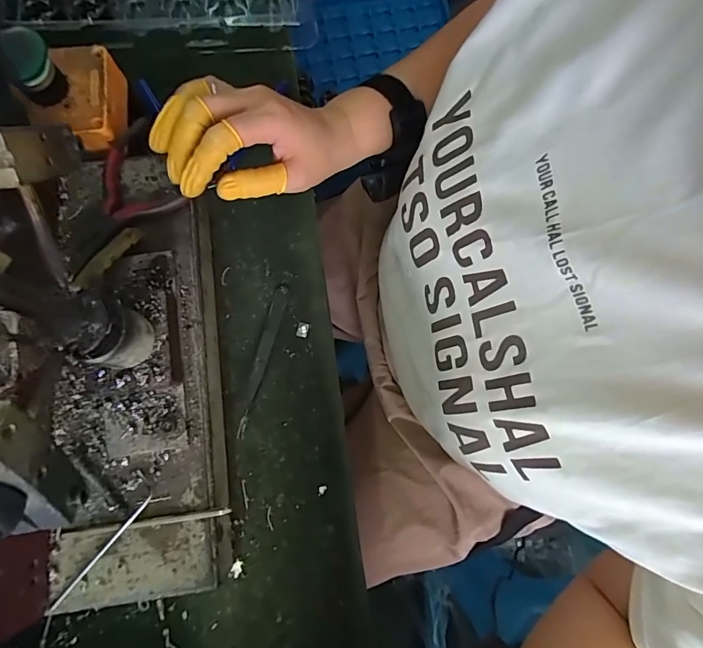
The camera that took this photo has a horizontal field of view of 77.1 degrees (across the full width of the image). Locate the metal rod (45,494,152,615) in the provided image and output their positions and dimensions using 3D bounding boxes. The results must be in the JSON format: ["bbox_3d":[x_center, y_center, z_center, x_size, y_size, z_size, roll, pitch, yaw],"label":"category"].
[{"bbox_3d":[-0.152,0.138,0.265,0.005,0.005,0.082,42,79,6],"label":"metal rod"}]

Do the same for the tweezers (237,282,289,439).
[{"bbox_3d":[-0.069,0.025,0.340,0.011,0.008,0.119,15,78,0],"label":"tweezers"}]

